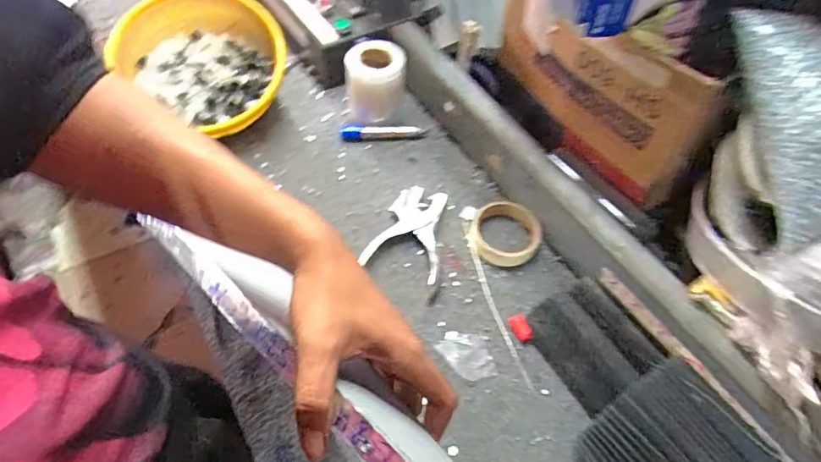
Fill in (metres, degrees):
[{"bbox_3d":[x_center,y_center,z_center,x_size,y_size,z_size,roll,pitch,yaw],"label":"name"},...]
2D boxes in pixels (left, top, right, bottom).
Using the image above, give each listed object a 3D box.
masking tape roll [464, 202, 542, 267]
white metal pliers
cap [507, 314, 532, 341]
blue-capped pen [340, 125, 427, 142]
[{"bbox_3d":[0.117,0.002,0.633,0.091,0.026,0.079,24,55,13],"label":"masking tape roll"},{"bbox_3d":[-0.003,-0.005,0.637,0.091,0.021,0.139,11,53,4],"label":"white metal pliers"},{"bbox_3d":[0.125,0.110,0.568,0.016,0.016,0.031,-21,57,-18],"label":"cap"},{"bbox_3d":[-0.040,-0.144,0.737,0.125,0.019,0.020,3,53,-2],"label":"blue-capped pen"}]

